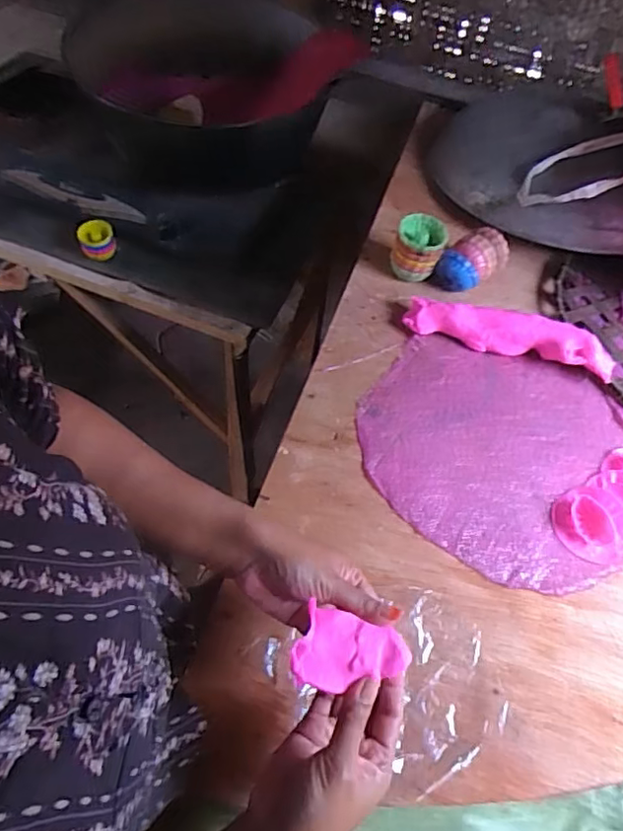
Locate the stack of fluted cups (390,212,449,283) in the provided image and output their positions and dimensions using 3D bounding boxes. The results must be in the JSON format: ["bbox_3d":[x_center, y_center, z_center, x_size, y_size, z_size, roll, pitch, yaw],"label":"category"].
[{"bbox_3d":[0.139,-0.215,0.752,0.061,0.069,0.063,13,56,4],"label":"stack of fluted cups"}]

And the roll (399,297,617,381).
[{"bbox_3d":[0.237,-0.099,0.695,0.247,0.046,0.052,16,56,6],"label":"roll"}]

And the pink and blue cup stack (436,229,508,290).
[{"bbox_3d":[0.208,-0.202,0.756,0.092,0.058,0.061,-30,63,-23],"label":"pink and blue cup stack"}]

